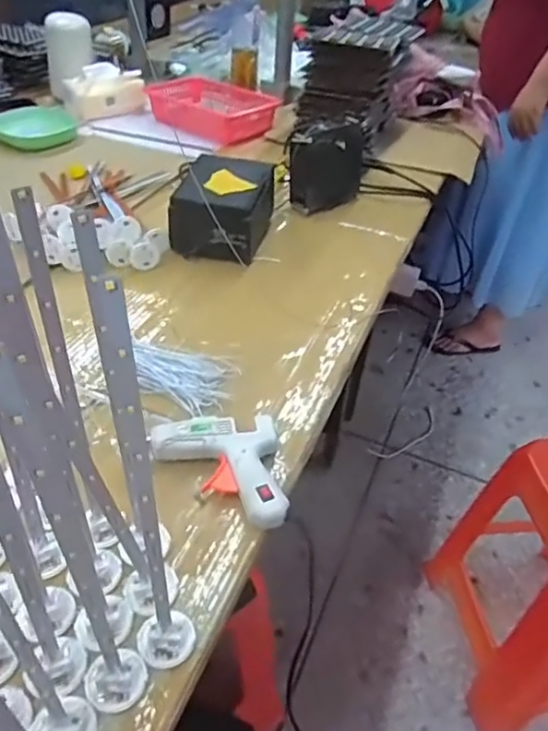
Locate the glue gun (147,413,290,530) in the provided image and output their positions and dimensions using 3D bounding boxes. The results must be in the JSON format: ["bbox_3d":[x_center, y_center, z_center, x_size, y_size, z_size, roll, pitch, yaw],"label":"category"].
[{"bbox_3d":[-0.048,0.093,0.508,0.111,0.026,0.112,-4,41,-9],"label":"glue gun"}]

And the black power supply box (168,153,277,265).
[{"bbox_3d":[-0.069,-0.224,0.821,0.114,0.093,0.147,11,41,7],"label":"black power supply box"}]

